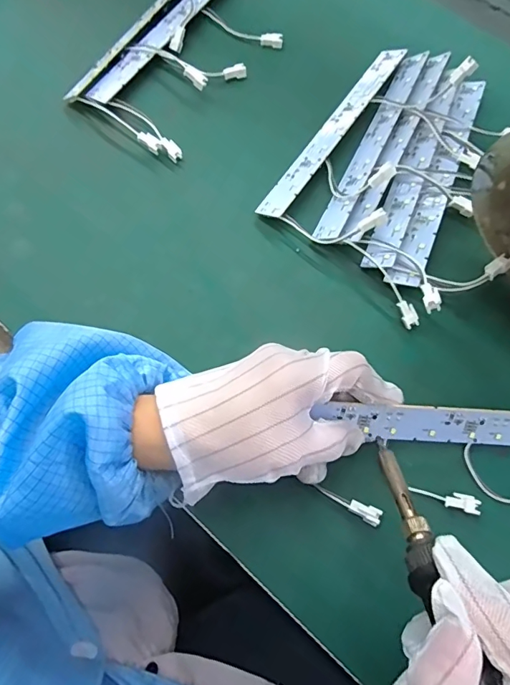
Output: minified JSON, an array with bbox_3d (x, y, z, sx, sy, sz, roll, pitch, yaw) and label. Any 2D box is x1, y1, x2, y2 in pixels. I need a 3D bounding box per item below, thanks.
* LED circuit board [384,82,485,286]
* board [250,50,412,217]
[{"bbox_3d":[0.139,-0.124,0.335,0.022,0.008,0.189,22,74,8],"label":"LED circuit board"},{"bbox_3d":[0.065,-0.173,0.360,0.023,0.004,0.196,27,73,29],"label":"board"}]

